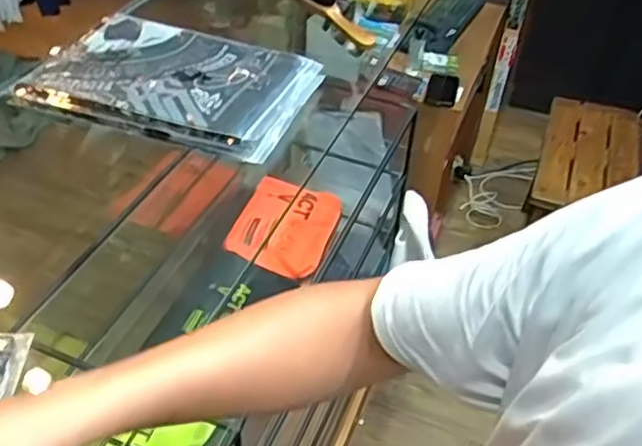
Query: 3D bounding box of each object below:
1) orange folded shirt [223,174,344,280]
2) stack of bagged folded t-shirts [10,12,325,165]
[{"bbox_3d":[-0.078,0.005,1.507,0.206,0.074,0.306,27,42,-1],"label":"orange folded shirt"},{"bbox_3d":[-0.178,-0.175,0.793,0.318,0.026,0.215,15,42,12],"label":"stack of bagged folded t-shirts"}]

